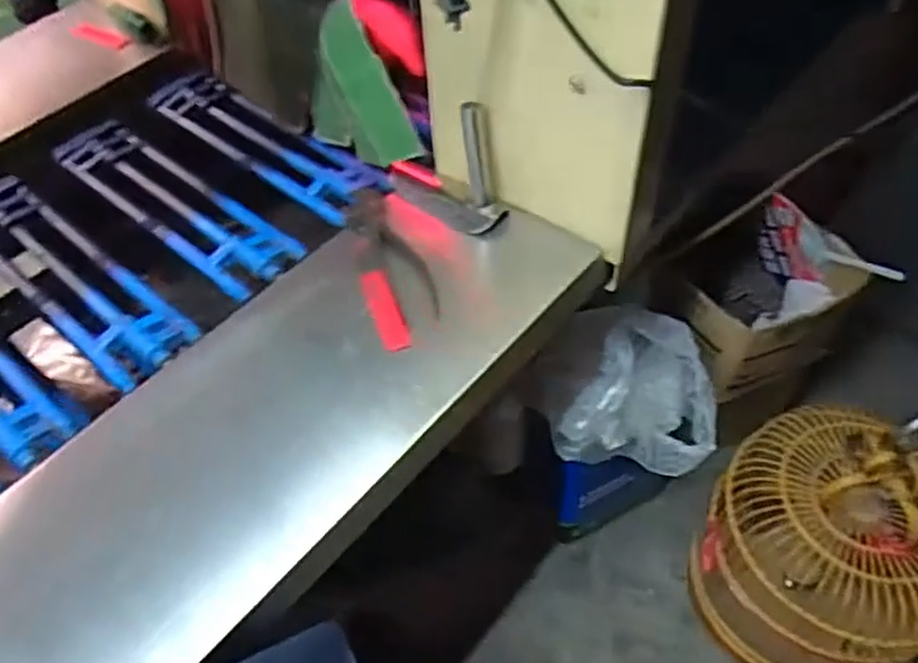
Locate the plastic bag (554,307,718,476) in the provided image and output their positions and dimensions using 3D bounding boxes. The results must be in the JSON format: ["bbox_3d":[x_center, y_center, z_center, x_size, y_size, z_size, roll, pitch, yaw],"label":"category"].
[{"bbox_3d":[0.235,0.082,0.892,0.183,0.207,0.202,15,56,15],"label":"plastic bag"}]

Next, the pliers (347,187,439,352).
[{"bbox_3d":[-0.070,-0.074,0.720,0.064,0.023,0.236,-16,54,-8],"label":"pliers"}]

